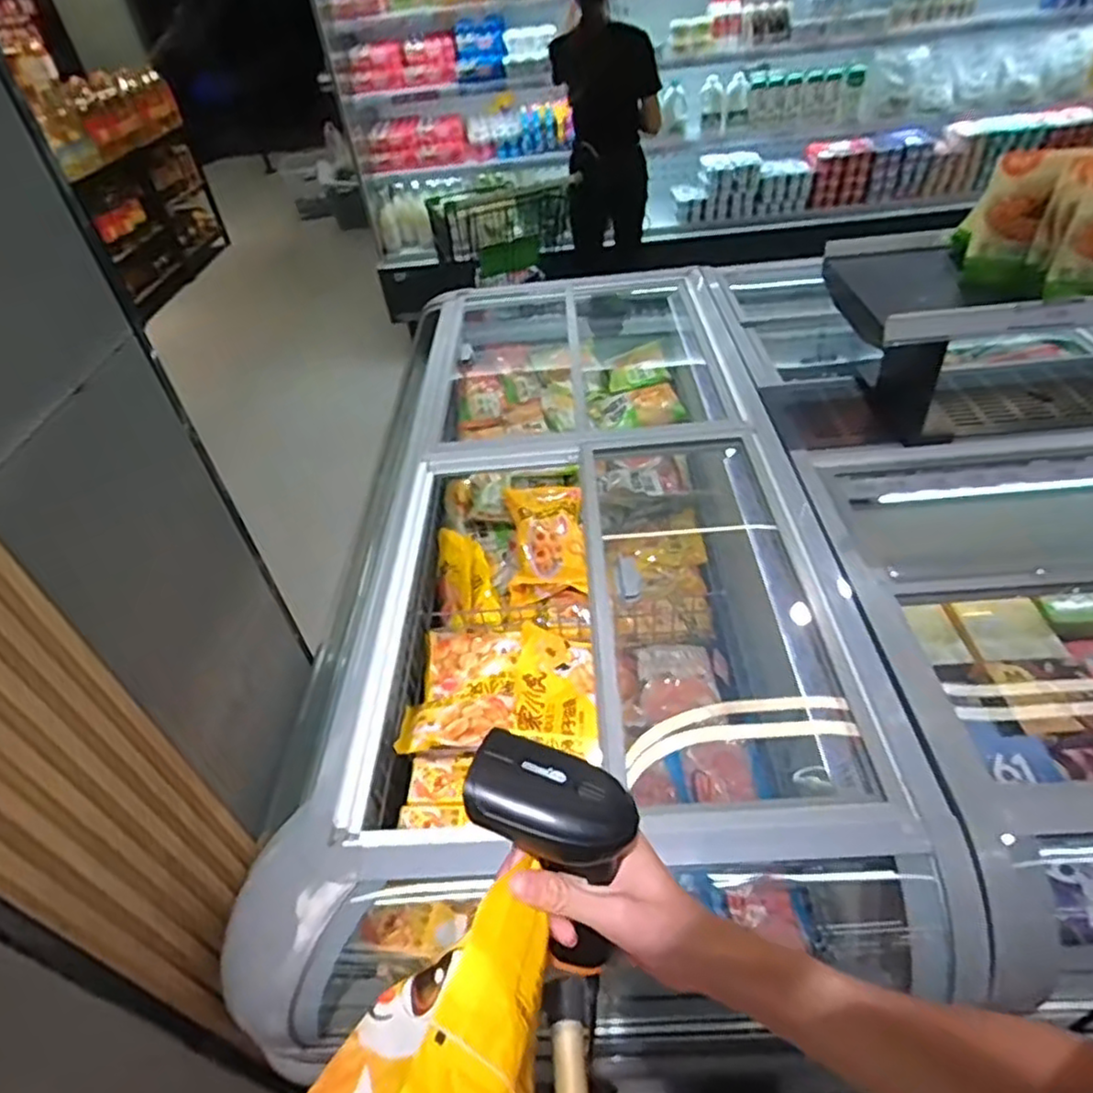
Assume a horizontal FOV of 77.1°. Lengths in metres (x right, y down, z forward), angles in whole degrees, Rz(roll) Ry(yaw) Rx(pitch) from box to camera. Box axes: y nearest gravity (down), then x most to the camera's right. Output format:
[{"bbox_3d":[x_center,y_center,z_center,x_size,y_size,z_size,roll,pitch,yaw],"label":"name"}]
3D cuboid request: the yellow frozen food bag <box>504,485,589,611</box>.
[{"bbox_3d":[0.001,-0.007,1.539,0.177,0.093,0.265,-8,74,15],"label":"yellow frozen food bag"}]

